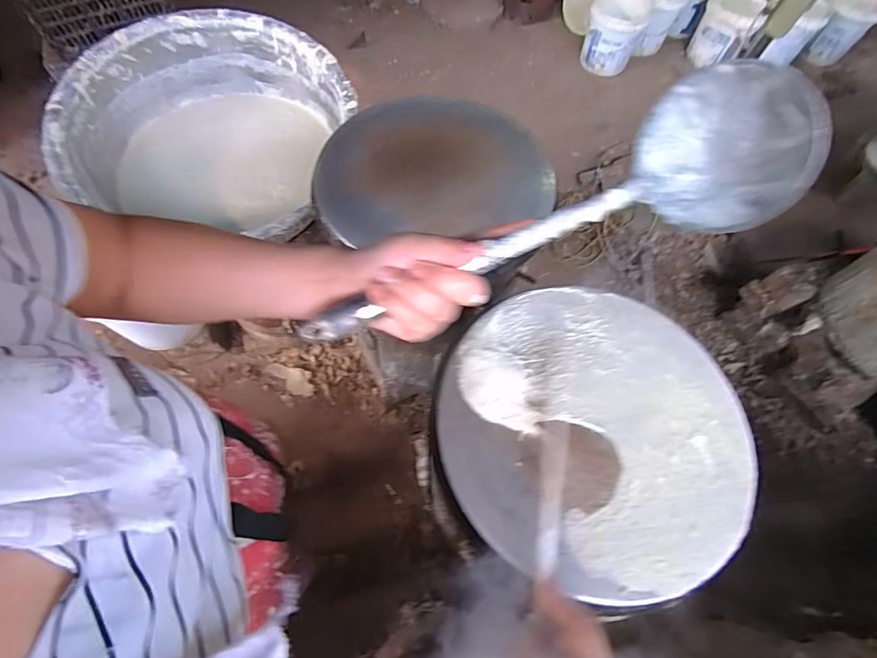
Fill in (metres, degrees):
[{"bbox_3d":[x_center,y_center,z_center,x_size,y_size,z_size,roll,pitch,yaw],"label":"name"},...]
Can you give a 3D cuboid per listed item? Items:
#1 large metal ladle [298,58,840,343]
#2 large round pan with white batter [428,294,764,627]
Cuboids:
[{"bbox_3d":[0.044,-0.056,0.285,0.348,0.072,0.081,-20,64,12],"label":"large metal ladle"},{"bbox_3d":[0.187,0.109,0.513,0.360,0.027,0.357,1,64,-3],"label":"large round pan with white batter"}]

